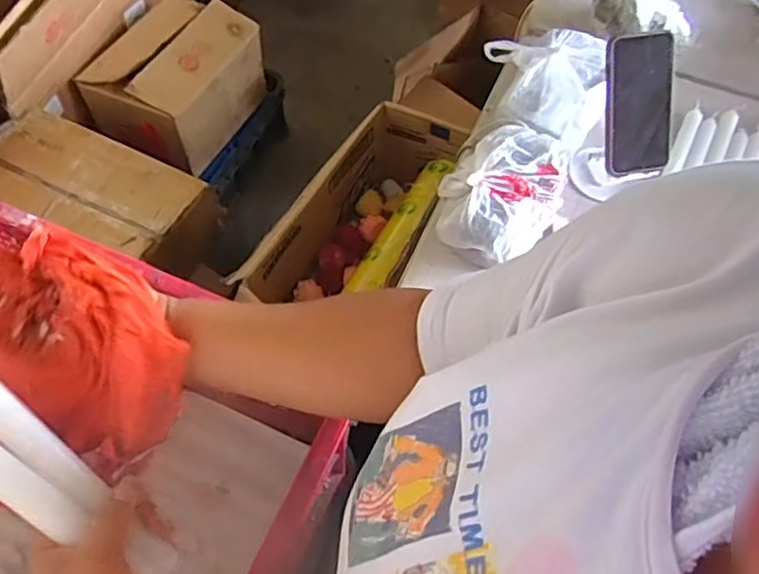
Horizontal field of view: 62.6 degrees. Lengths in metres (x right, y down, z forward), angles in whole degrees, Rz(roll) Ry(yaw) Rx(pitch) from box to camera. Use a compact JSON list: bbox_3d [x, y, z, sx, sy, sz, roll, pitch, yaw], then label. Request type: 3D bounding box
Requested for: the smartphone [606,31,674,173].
[{"bbox_3d":[0.294,-0.204,0.702,0.080,0.151,0.018,-9,23,-8],"label":"smartphone"}]

